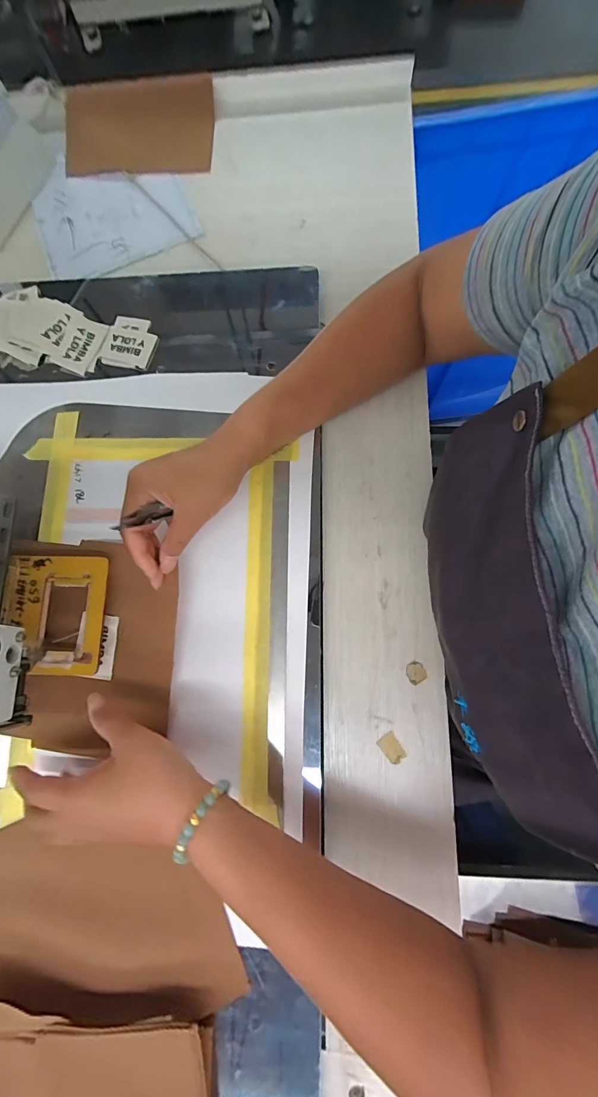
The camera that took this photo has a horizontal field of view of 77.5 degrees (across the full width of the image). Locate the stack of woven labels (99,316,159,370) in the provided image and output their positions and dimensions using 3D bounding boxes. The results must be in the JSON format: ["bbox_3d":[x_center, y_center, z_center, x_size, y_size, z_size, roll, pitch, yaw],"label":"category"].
[{"bbox_3d":[-0.184,-0.227,0.407,0.059,0.005,0.060,13,79,4],"label":"stack of woven labels"}]

